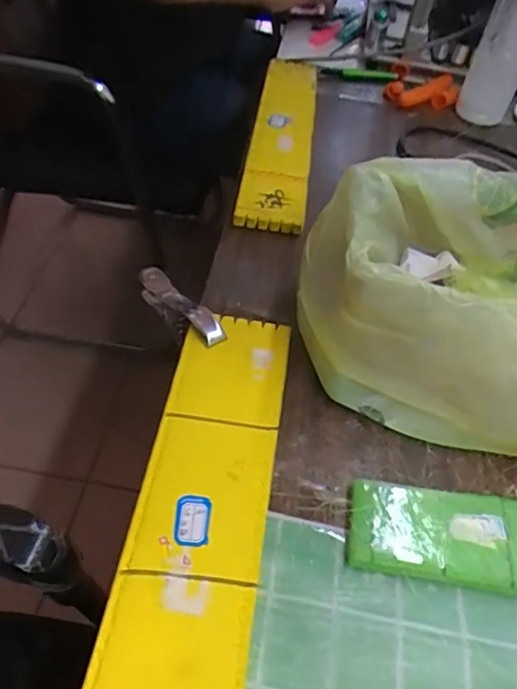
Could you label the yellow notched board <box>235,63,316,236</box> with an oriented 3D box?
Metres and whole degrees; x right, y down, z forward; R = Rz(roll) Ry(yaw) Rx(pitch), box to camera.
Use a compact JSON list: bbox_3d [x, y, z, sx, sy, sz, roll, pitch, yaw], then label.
[{"bbox_3d":[0.030,-0.251,0.660,0.069,0.027,0.359,8,49,1],"label":"yellow notched board"}]

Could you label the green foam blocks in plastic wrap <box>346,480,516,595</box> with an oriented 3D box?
[{"bbox_3d":[0.149,0.126,0.355,0.179,0.015,0.060,9,49,2],"label":"green foam blocks in plastic wrap"}]

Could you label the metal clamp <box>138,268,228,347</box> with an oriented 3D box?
[{"bbox_3d":[-0.066,-0.030,0.475,0.020,0.036,0.120,-29,43,-27],"label":"metal clamp"}]

